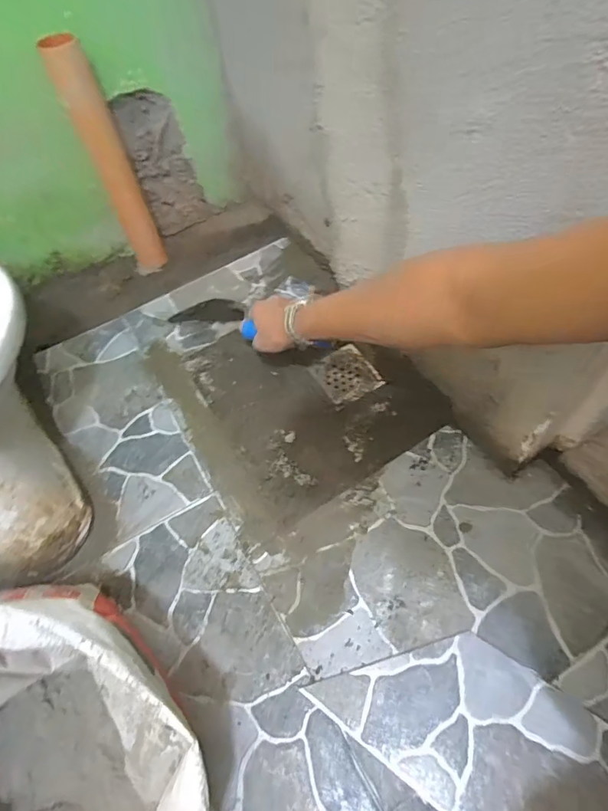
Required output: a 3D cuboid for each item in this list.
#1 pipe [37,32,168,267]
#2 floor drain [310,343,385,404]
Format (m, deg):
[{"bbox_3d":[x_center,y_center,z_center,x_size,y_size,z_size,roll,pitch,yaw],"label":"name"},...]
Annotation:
[{"bbox_3d":[-0.305,-0.377,0.733,0.056,0.344,0.048,-11,57,-2],"label":"pipe"},{"bbox_3d":[0.067,-0.049,0.731,0.085,0.008,0.093,-28,60,-12],"label":"floor drain"}]

